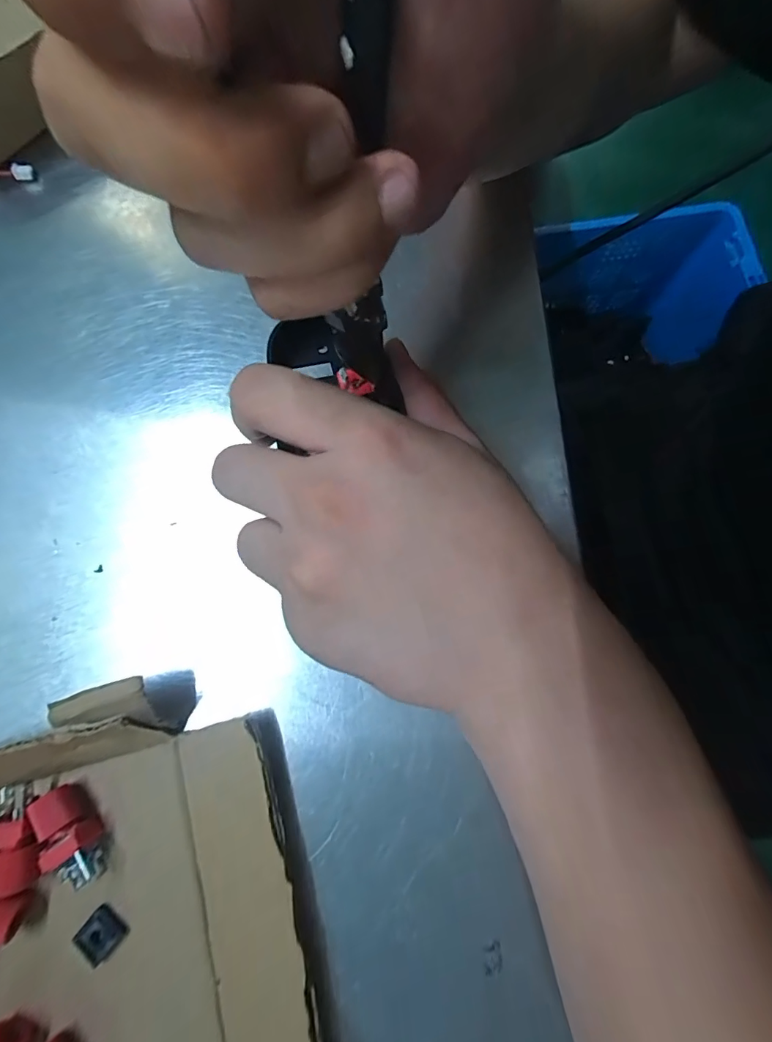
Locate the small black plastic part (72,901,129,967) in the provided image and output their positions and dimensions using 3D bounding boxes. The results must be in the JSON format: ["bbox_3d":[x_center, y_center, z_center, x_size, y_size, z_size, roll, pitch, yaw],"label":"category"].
[{"bbox_3d":[-0.101,0.147,0.164,0.014,0.005,0.013,38,80,9],"label":"small black plastic part"}]

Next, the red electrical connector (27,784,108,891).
[{"bbox_3d":[-0.113,0.114,0.166,0.016,0.013,0.035,-26,90,-5],"label":"red electrical connector"}]

